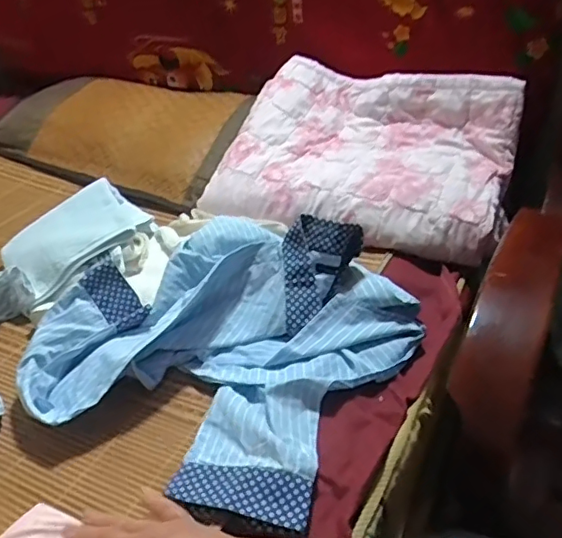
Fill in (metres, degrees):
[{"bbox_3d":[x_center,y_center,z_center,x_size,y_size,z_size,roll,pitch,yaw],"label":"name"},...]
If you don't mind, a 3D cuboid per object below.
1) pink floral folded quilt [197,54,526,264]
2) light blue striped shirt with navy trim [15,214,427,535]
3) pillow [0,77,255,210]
[{"bbox_3d":[0.137,-0.192,0.911,0.438,0.086,0.349,17,57,20],"label":"pink floral folded quilt"},{"bbox_3d":[-0.070,0.064,0.652,0.380,0.100,0.362,19,40,27],"label":"light blue striped shirt with navy trim"},{"bbox_3d":[-0.318,-0.282,1.164,0.564,0.102,0.299,21,41,29],"label":"pillow"}]

